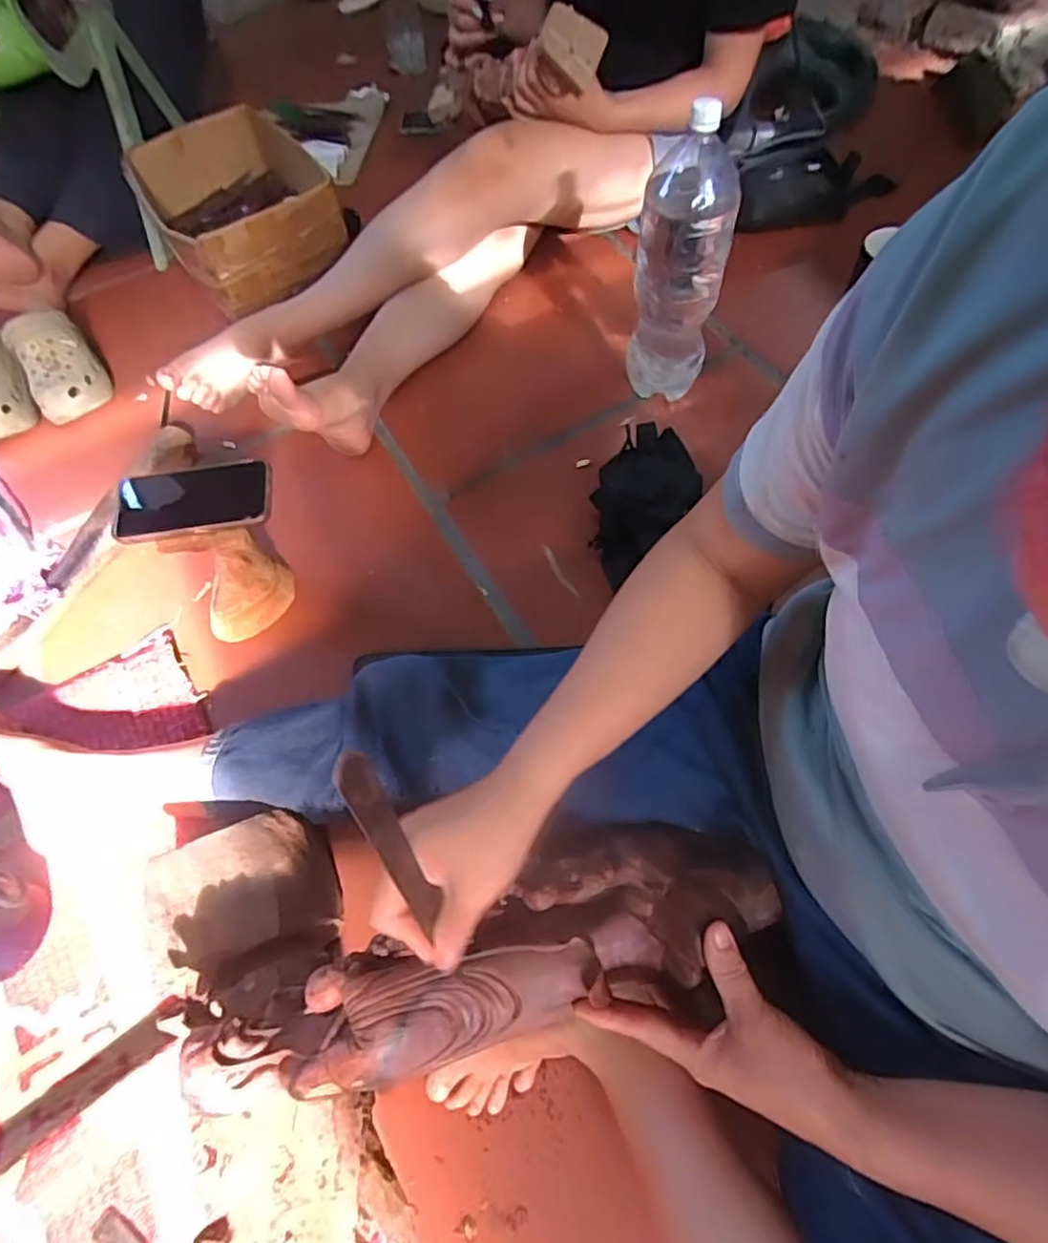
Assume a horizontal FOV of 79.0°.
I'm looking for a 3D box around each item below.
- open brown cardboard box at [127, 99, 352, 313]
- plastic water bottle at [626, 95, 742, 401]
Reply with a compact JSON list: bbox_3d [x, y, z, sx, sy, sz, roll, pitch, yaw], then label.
[{"bbox_3d":[-0.446,-0.661,1.039,0.274,0.151,0.308,-30,65,-13],"label":"open brown cardboard box"},{"bbox_3d":[0.187,-0.415,0.776,0.105,0.319,0.092,10,63,7],"label":"plastic water bottle"}]

